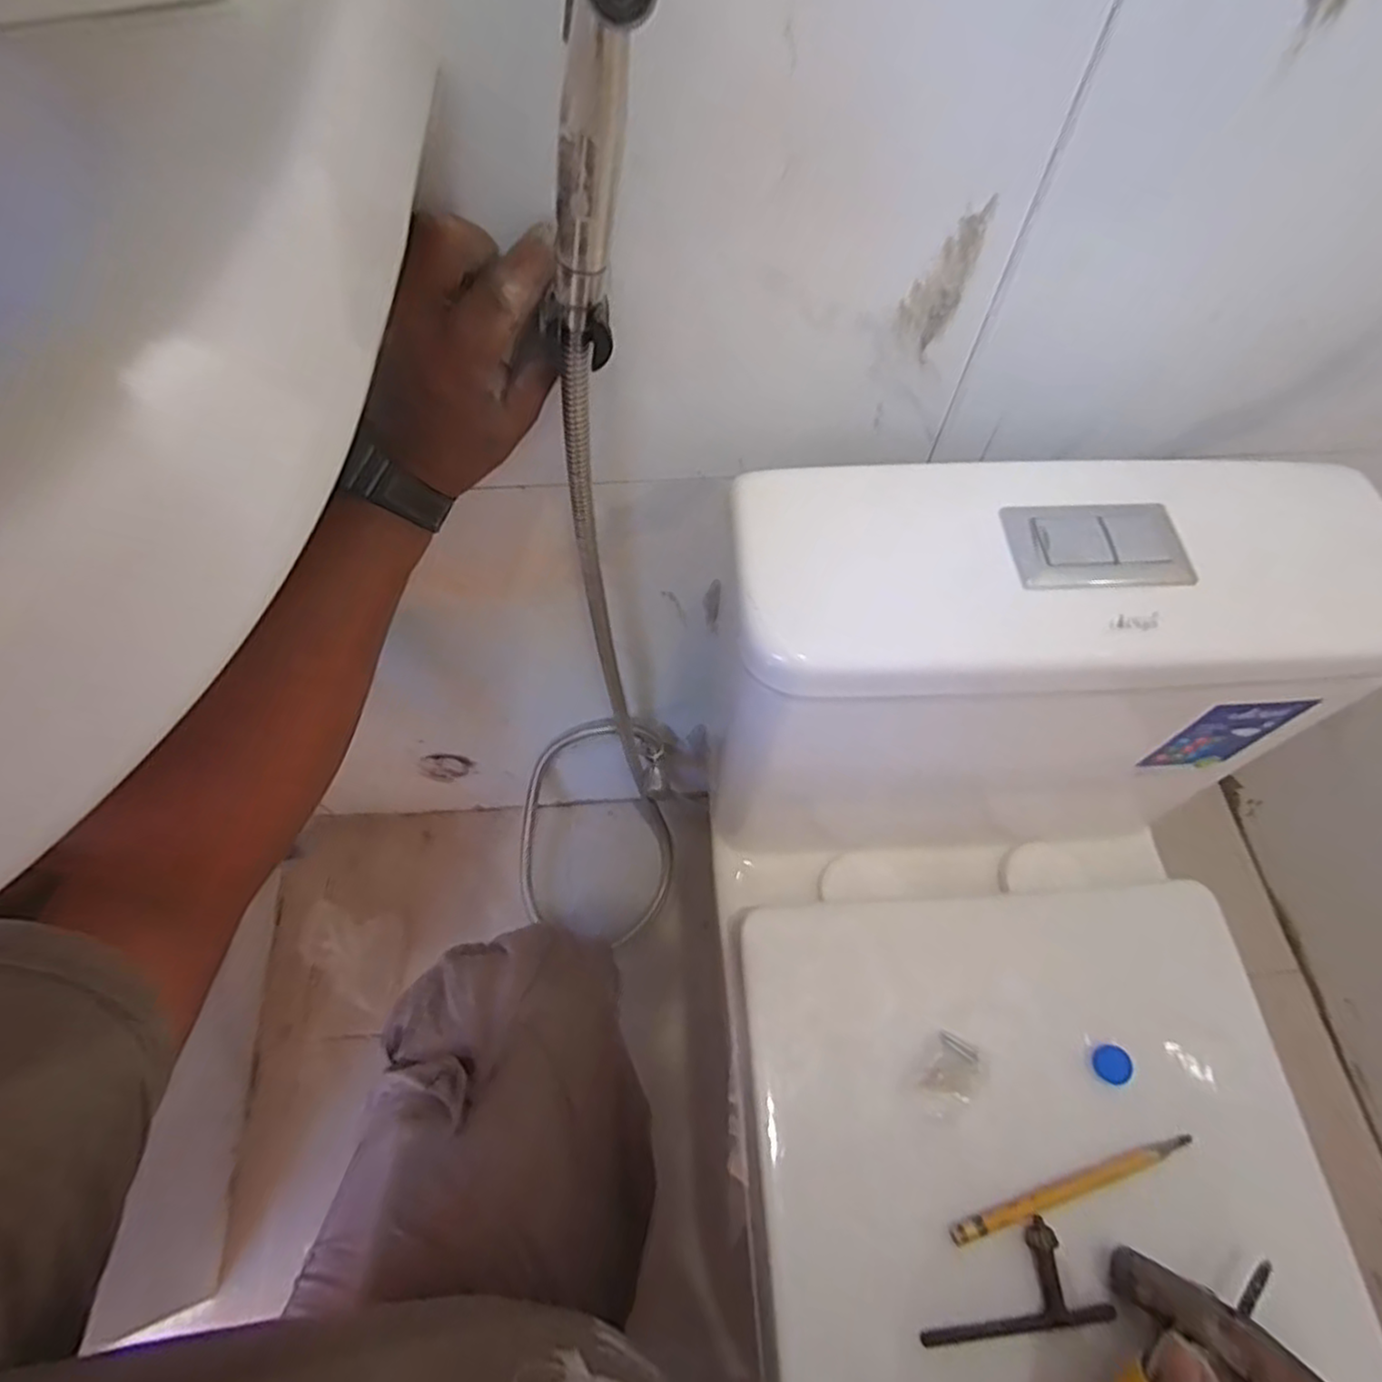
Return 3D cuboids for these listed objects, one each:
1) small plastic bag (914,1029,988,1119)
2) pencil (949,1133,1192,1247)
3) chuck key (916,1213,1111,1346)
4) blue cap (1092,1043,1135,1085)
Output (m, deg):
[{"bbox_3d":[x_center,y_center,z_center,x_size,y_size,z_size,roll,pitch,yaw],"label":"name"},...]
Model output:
[{"bbox_3d":[0.160,0.236,0.438,0.033,0.010,0.048,34,66,16],"label":"small plastic bag"},{"bbox_3d":[0.224,0.289,0.417,0.154,0.009,0.015,-13,63,-8],"label":"pencil"},{"bbox_3d":[0.178,0.327,0.400,0.107,0.010,0.050,-4,62,-3],"label":"chuck key"},{"bbox_3d":[0.263,0.233,0.447,0.021,0.010,0.021,1,62,-1],"label":"blue cap"}]

